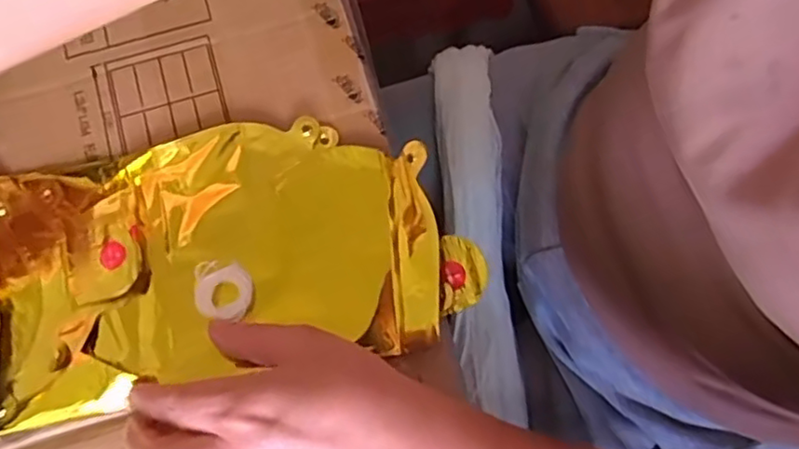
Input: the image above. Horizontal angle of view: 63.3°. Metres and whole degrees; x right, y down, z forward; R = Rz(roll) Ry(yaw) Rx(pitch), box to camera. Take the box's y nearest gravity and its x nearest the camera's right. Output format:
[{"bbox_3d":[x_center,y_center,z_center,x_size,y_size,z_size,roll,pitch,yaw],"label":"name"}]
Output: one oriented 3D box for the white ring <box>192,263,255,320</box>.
[{"bbox_3d":[-0.095,0.035,0.348,0.031,0.006,0.030,0,75,1],"label":"white ring"}]

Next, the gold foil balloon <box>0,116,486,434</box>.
[{"bbox_3d":[-0.121,0.018,0.347,0.304,0.037,0.137,-12,76,-5],"label":"gold foil balloon"}]

